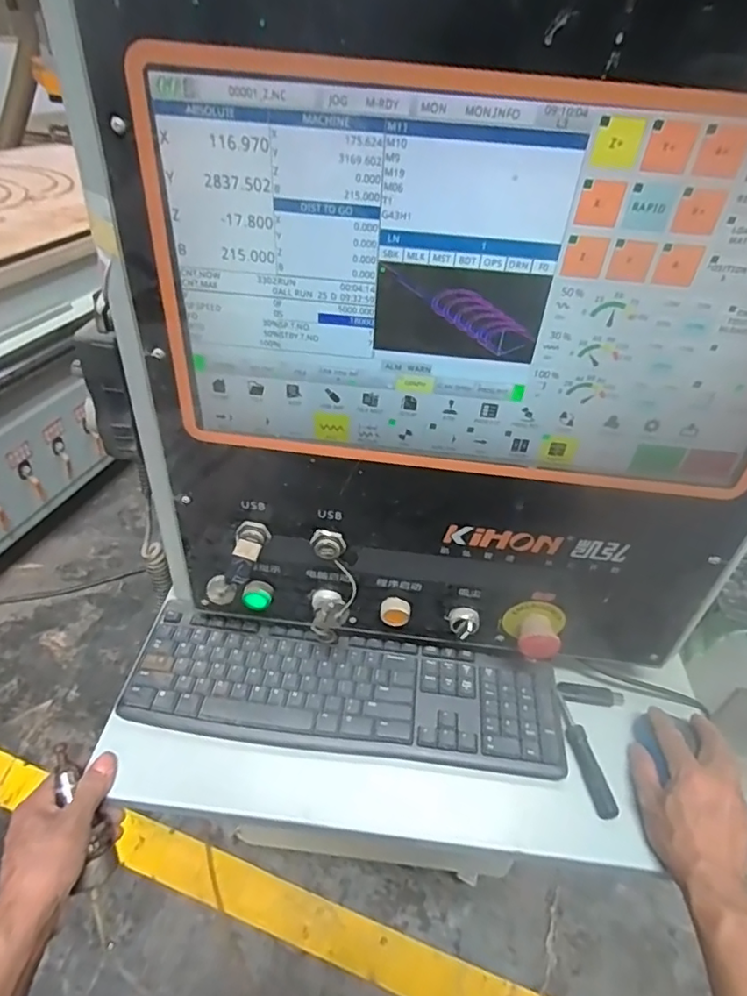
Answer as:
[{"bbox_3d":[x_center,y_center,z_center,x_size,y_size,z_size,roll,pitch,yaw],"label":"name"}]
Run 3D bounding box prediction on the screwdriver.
[{"bbox_3d":[0.207,0.250,0.561,0.018,0.016,0.123,-3,40,-11],"label":"screwdriver"}]

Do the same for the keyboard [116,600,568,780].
[{"bbox_3d":[-0.028,0.197,0.580,0.427,0.018,0.129,9,39,4],"label":"keyboard"}]

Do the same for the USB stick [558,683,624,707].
[{"bbox_3d":[0.234,0.212,0.609,0.069,0.006,0.021,6,39,0],"label":"USB stick"}]

